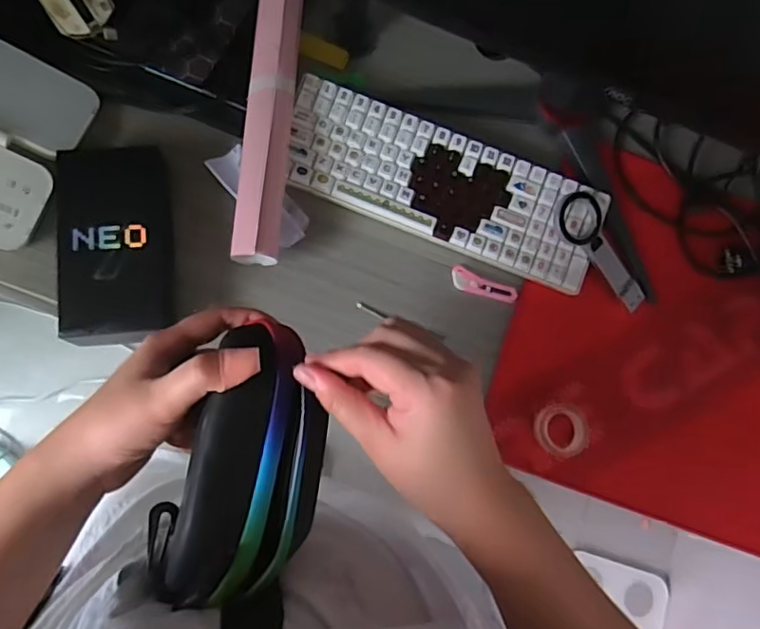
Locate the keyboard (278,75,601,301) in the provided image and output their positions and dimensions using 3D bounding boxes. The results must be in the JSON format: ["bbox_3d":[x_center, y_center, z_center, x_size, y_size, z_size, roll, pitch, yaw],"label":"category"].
[{"bbox_3d":[0.071,-0.140,0.600,0.347,0.026,0.117,21,78,-4],"label":"keyboard"}]

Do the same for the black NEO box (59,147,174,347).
[{"bbox_3d":[-0.255,-0.066,0.542,0.091,0.041,0.185,-4,81,-9],"label":"black NEO box"}]

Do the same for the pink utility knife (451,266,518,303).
[{"bbox_3d":[0.115,-0.031,0.620,0.076,0.005,0.023,18,78,-5],"label":"pink utility knife"}]

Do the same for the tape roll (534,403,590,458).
[{"bbox_3d":[0.196,0.124,0.599,0.060,0.012,0.054,12,79,-6],"label":"tape roll"}]

